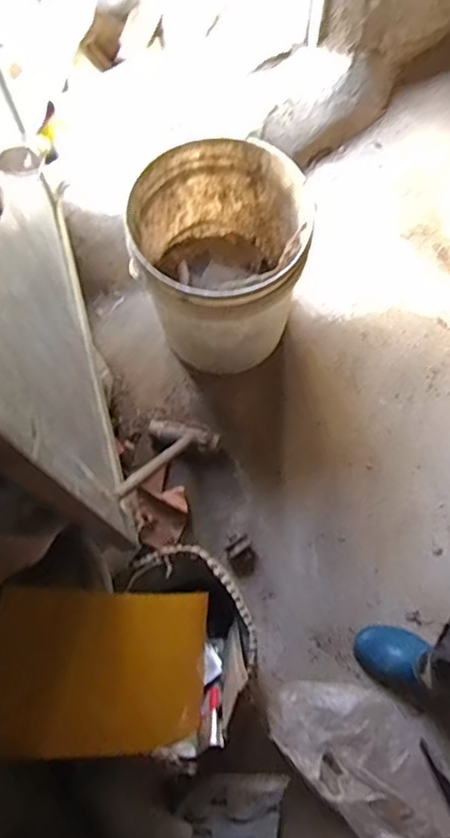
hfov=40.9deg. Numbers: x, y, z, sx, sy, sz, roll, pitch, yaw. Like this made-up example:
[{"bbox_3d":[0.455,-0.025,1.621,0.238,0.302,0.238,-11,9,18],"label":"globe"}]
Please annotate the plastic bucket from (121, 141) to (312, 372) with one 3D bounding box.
[{"bbox_3d":[-0.014,-0.264,1.086,0.277,0.315,0.277,0,71,1],"label":"plastic bucket"}]

